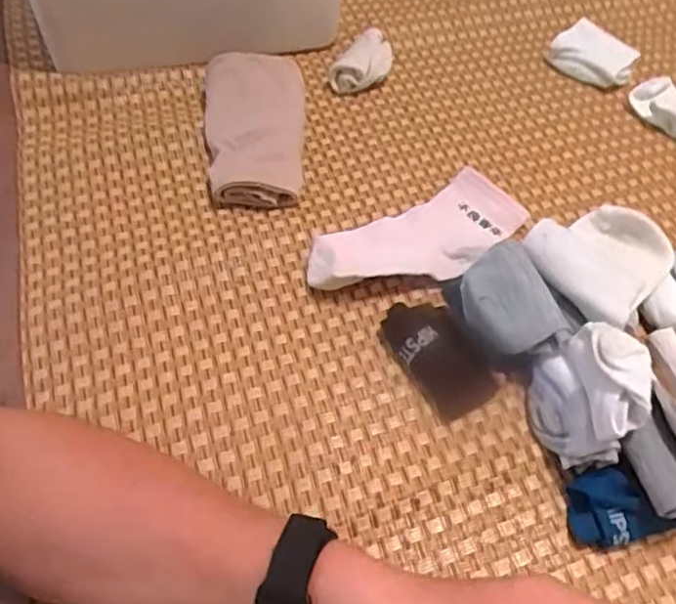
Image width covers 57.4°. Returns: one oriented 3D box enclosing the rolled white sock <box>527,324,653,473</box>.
[{"bbox_3d":[0.161,0.063,0.405,0.067,0.080,0.063,2,52,-3],"label":"rolled white sock"}]

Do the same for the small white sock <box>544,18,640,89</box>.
[{"bbox_3d":[0.298,-0.291,0.723,0.095,0.035,0.067,24,54,14],"label":"small white sock"}]

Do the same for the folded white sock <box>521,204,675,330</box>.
[{"bbox_3d":[0.216,-0.039,0.501,0.093,0.037,0.150,39,40,23],"label":"folded white sock"}]

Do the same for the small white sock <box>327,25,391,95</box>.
[{"bbox_3d":[0.027,-0.257,0.671,0.041,0.041,0.081,25,54,15],"label":"small white sock"}]

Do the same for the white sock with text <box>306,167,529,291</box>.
[{"bbox_3d":[0.074,-0.059,0.528,0.215,0.030,0.091,-25,58,-22],"label":"white sock with text"}]

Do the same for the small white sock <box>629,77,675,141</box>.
[{"bbox_3d":[0.370,-0.217,0.680,0.080,0.024,0.076,-29,59,-24],"label":"small white sock"}]

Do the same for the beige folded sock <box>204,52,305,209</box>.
[{"bbox_3d":[-0.082,-0.170,0.586,0.094,0.057,0.176,0,52,-4],"label":"beige folded sock"}]

